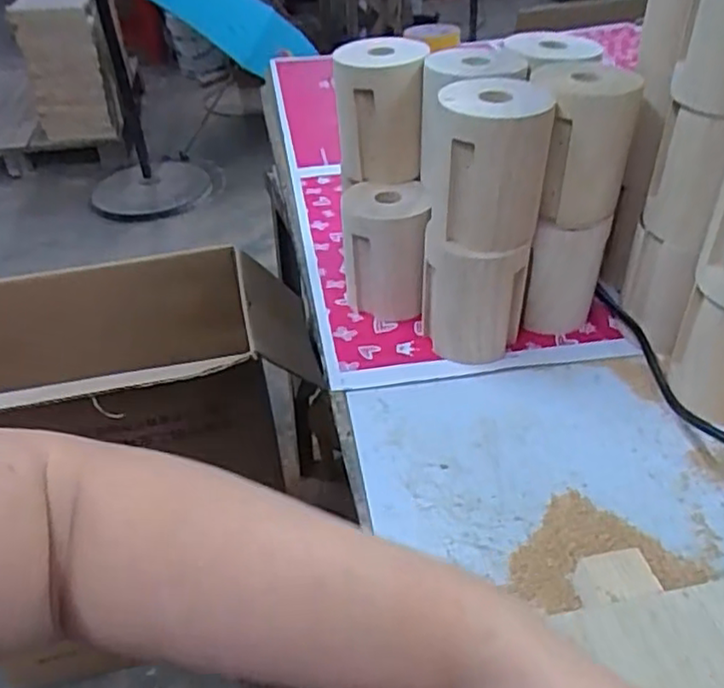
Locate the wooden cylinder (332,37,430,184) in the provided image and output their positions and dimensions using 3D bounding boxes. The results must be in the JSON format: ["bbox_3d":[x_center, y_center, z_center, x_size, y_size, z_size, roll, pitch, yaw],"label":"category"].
[{"bbox_3d":[0.018,-0.208,0.598,0.071,0.097,0.089,3,39,8],"label":"wooden cylinder"}]

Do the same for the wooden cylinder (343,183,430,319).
[{"bbox_3d":[0.020,-0.081,0.594,0.069,0.105,0.075,0,37,2],"label":"wooden cylinder"}]

